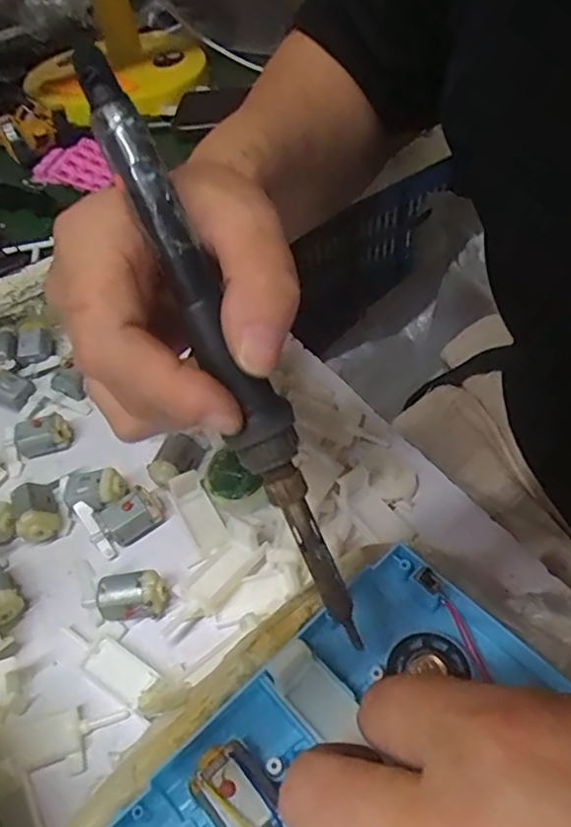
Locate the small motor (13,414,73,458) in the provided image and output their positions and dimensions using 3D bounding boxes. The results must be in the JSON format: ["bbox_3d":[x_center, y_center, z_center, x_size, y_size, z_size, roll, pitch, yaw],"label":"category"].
[{"bbox_3d":[-0.134,0.012,0.324,0.029,0.015,0.014,-21,51,-12],"label":"small motor"}]

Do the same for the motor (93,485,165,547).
[{"bbox_3d":[-0.077,0.049,0.289,0.027,0.017,0.020,-31,54,-19],"label":"motor"}]

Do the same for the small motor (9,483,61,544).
[{"bbox_3d":[-0.124,0.049,0.293,0.019,0.021,0.029,-23,51,-13],"label":"small motor"}]

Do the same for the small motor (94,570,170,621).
[{"bbox_3d":[-0.067,0.082,0.260,0.030,0.019,0.015,-6,49,1],"label":"small motor"}]

